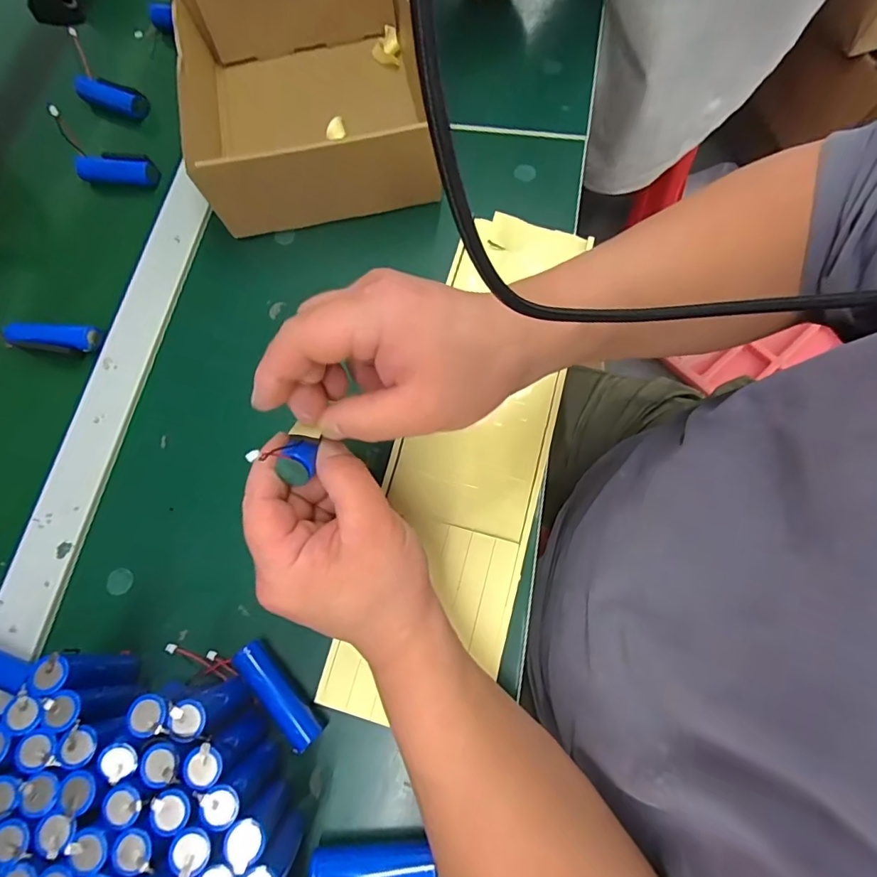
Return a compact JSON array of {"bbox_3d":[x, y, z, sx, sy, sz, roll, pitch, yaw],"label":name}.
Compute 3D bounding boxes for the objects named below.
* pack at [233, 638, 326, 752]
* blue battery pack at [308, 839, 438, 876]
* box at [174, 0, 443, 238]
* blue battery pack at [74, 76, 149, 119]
[{"bbox_3d":[-0.095,0.150,0.284,0.021,0.019,0.066,-40,77,-10],"label":"pack"},{"bbox_3d":[-0.035,0.224,0.256,0.065,0.023,0.018,-5,73,0],"label":"blue battery pack"},{"bbox_3d":[-0.106,-0.281,0.389,0.181,0.070,0.201,-12,73,-2],"label":"box"},{"bbox_3d":[-0.299,-0.312,0.443,0.078,0.016,0.021,26,75,8],"label":"blue battery pack"}]

